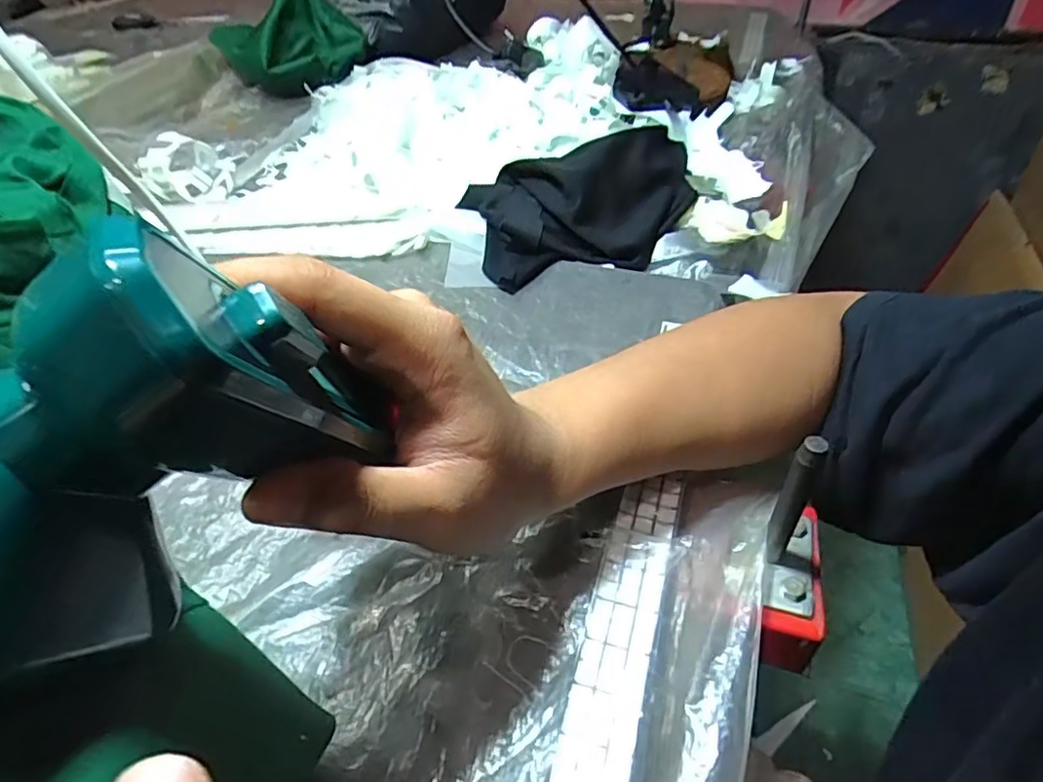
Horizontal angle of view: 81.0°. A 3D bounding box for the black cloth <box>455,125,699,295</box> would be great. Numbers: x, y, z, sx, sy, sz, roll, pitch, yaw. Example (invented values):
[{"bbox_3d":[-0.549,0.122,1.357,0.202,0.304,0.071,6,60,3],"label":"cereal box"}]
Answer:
[{"bbox_3d":[0.062,-0.163,0.521,0.211,0.062,0.131,-14,42,-12],"label":"black cloth"}]

